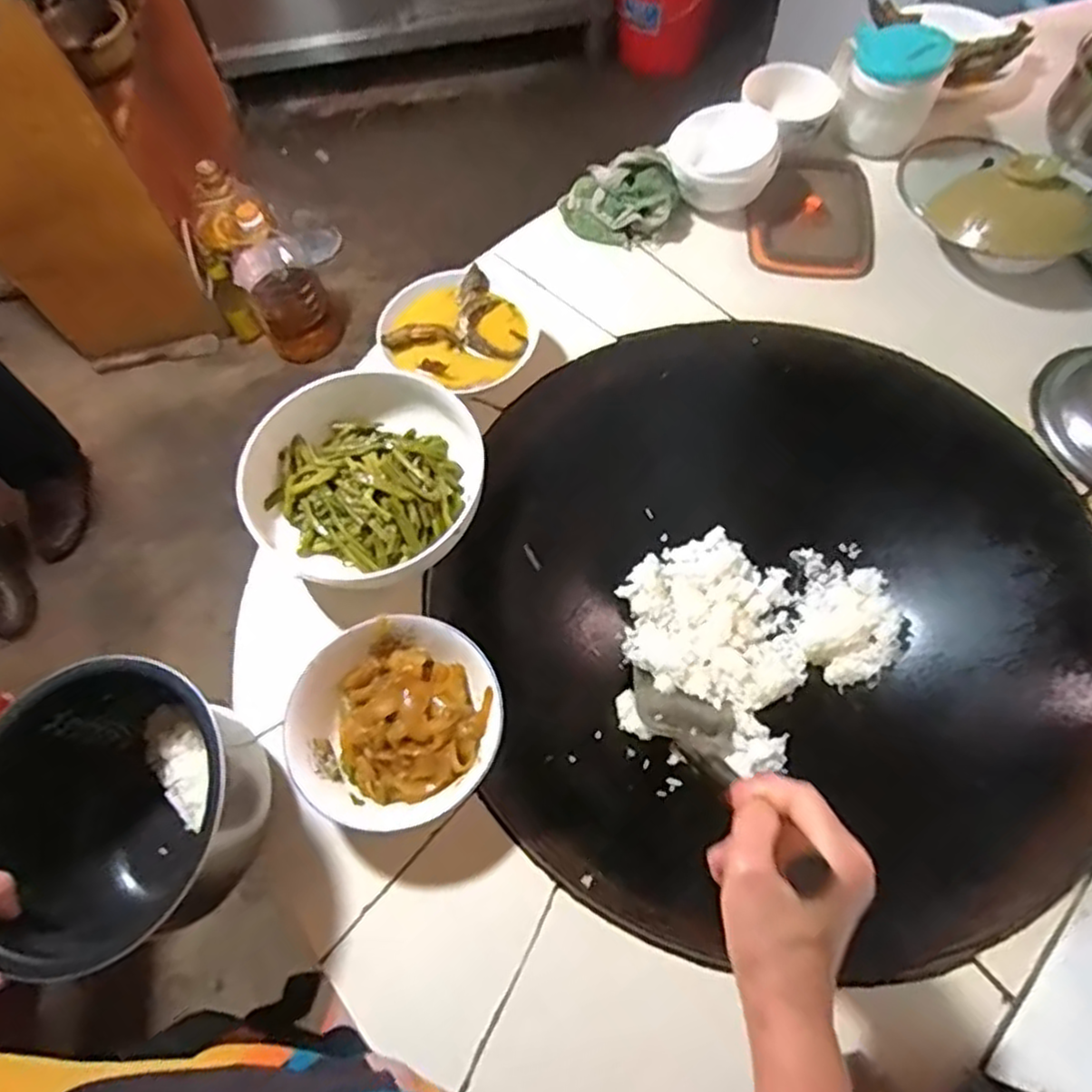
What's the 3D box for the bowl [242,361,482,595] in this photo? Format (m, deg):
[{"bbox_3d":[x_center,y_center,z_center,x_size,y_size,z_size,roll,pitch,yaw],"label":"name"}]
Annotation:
[{"bbox_3d":[-0.155,-0.054,0.620,0.190,0.061,0.209,-1,63,2],"label":"bowl"}]

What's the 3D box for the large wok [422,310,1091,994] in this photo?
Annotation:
[{"bbox_3d":[0.208,0.060,0.680,0.530,0.159,0.576,-1,63,2],"label":"large wok"}]

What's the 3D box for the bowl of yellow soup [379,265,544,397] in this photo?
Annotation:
[{"bbox_3d":[-0.087,-0.202,0.706,0.128,0.053,0.148,-42,69,-17],"label":"bowl of yellow soup"}]

